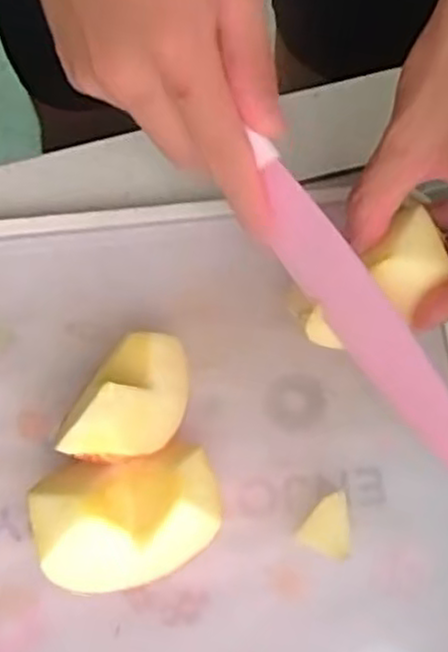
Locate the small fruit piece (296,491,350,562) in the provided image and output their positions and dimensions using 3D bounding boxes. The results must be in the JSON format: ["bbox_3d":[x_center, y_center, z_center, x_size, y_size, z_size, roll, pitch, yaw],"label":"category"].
[{"bbox_3d":[0.046,0.086,0.321,0.022,0.013,0.025,22,71,11],"label":"small fruit piece"}]

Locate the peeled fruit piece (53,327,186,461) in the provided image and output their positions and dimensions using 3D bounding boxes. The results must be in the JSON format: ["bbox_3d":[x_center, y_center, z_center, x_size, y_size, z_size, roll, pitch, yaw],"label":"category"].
[{"bbox_3d":[-0.042,0.031,0.325,0.048,0.045,0.060,6,68,3],"label":"peeled fruit piece"}]

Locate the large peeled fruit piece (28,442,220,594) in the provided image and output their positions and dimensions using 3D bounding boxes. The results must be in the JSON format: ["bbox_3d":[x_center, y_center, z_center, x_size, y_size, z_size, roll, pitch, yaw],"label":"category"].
[{"bbox_3d":[-0.038,0.083,0.310,0.073,0.037,0.049,-15,68,-5],"label":"large peeled fruit piece"}]

